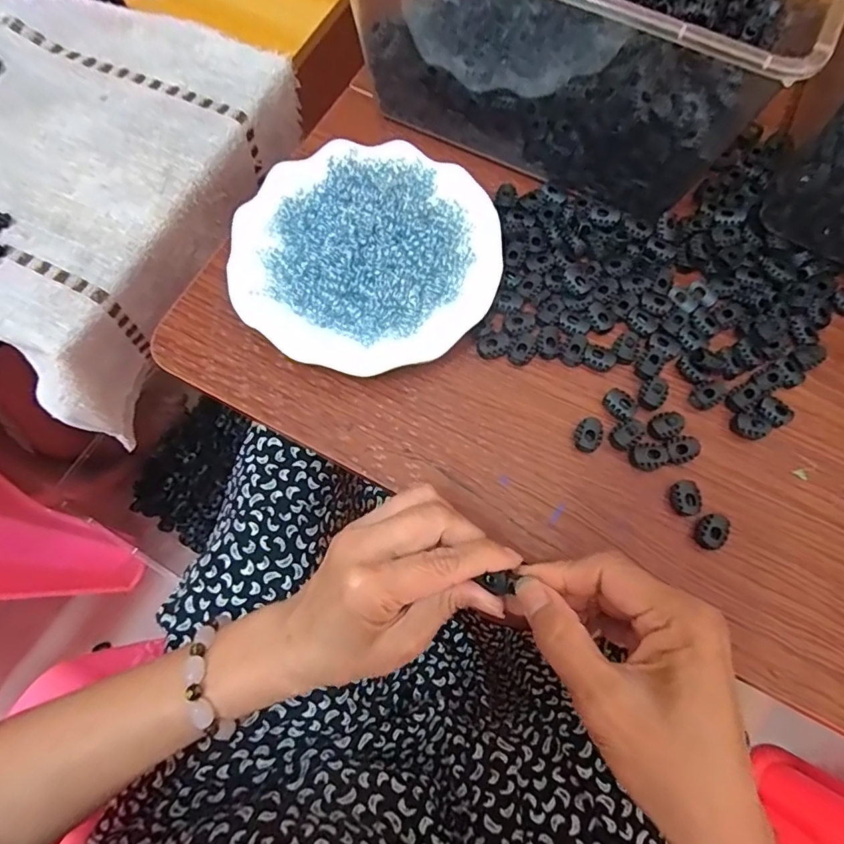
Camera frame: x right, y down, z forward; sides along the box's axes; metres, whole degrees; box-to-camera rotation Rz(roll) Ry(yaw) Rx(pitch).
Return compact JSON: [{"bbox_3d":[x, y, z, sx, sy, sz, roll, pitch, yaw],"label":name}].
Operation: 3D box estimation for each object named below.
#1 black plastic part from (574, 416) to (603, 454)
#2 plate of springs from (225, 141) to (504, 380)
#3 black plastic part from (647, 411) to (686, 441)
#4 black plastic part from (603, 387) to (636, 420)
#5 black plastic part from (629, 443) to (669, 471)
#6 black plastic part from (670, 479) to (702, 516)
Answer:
[{"bbox_3d":[0.110,0.009,0.343,0.017,0.011,0.023,18,74,2],"label":"black plastic part"},{"bbox_3d":[-0.038,-0.120,0.365,0.185,0.040,0.177,0,74,-3],"label":"plate of springs"},{"bbox_3d":[0.161,0.003,0.345,0.023,0.011,0.017,-32,78,-11],"label":"black plastic part"},{"bbox_3d":[0.133,-0.013,0.348,0.017,0.007,0.021,-41,80,-13],"label":"black plastic part"},{"bbox_3d":[0.147,0.023,0.338,0.022,0.011,0.017,-12,75,-7],"label":"black plastic part"},{"bbox_3d":[0.167,0.049,0.330,0.019,0.011,0.022,-8,75,-6],"label":"black plastic part"}]

